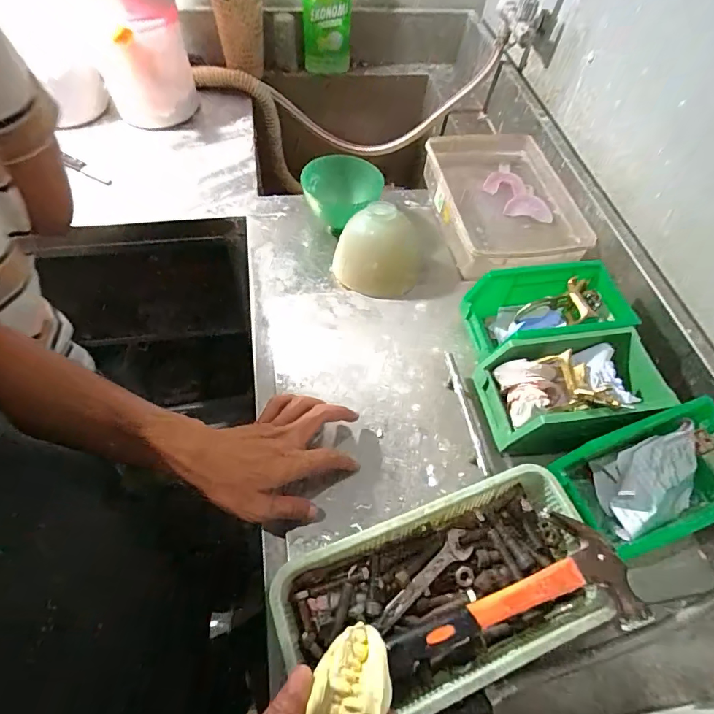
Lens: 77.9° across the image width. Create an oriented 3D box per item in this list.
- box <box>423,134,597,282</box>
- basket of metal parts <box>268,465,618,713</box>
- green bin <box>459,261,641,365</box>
[{"bbox_3d":[0.217,-0.242,0.701,0.188,0.071,0.277,-6,57,-8],"label":"box"},{"bbox_3d":[0.073,0.206,0.388,0.285,0.063,0.142,-15,59,-14],"label":"basket of metal parts"},{"bbox_3d":[0.227,-0.047,0.538,0.177,0.085,0.097,-5,57,-8],"label":"green bin"}]

